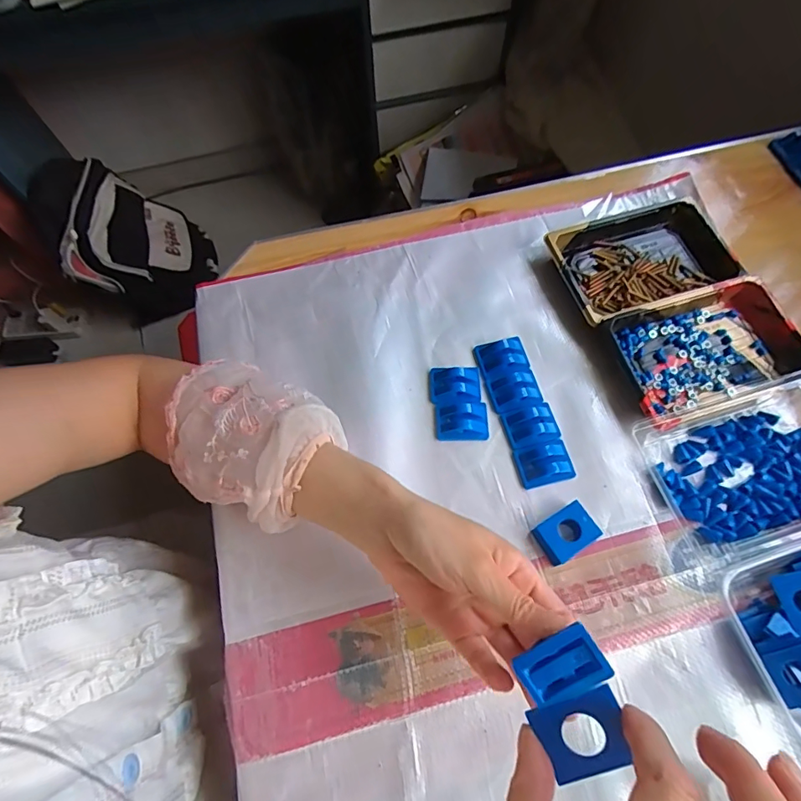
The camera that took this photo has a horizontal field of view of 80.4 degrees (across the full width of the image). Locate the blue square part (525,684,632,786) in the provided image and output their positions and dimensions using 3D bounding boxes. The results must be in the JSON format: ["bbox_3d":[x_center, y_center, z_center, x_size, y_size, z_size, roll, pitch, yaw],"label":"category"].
[{"bbox_3d":[0.081,0.149,0.210,0.039,0.004,0.031,-28,73,12],"label":"blue square part"}]

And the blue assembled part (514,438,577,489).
[{"bbox_3d":[0.120,0.051,0.390,0.045,0.015,0.033,-13,67,-3],"label":"blue assembled part"}]

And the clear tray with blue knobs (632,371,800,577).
[{"bbox_3d":[0.297,0.047,0.377,0.175,0.029,0.120,-17,67,-5],"label":"clear tray with blue knobs"}]

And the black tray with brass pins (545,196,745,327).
[{"bbox_3d":[0.236,-0.139,0.462,0.164,0.019,0.111,-17,67,-5],"label":"black tray with brass pins"}]

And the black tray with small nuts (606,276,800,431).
[{"bbox_3d":[0.272,-0.045,0.417,0.159,0.025,0.106,-15,67,-4],"label":"black tray with small nuts"}]

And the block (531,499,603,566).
[{"bbox_3d":[0.129,0.104,0.370,0.044,0.012,0.032,-30,69,-10],"label":"block"}]

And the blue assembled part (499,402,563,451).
[{"bbox_3d":[0.112,0.021,0.404,0.043,0.013,0.034,-15,67,-4],"label":"blue assembled part"}]

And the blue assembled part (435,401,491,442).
[{"bbox_3d":[0.053,0.017,0.406,0.045,0.015,0.032,-2,67,1],"label":"blue assembled part"}]

